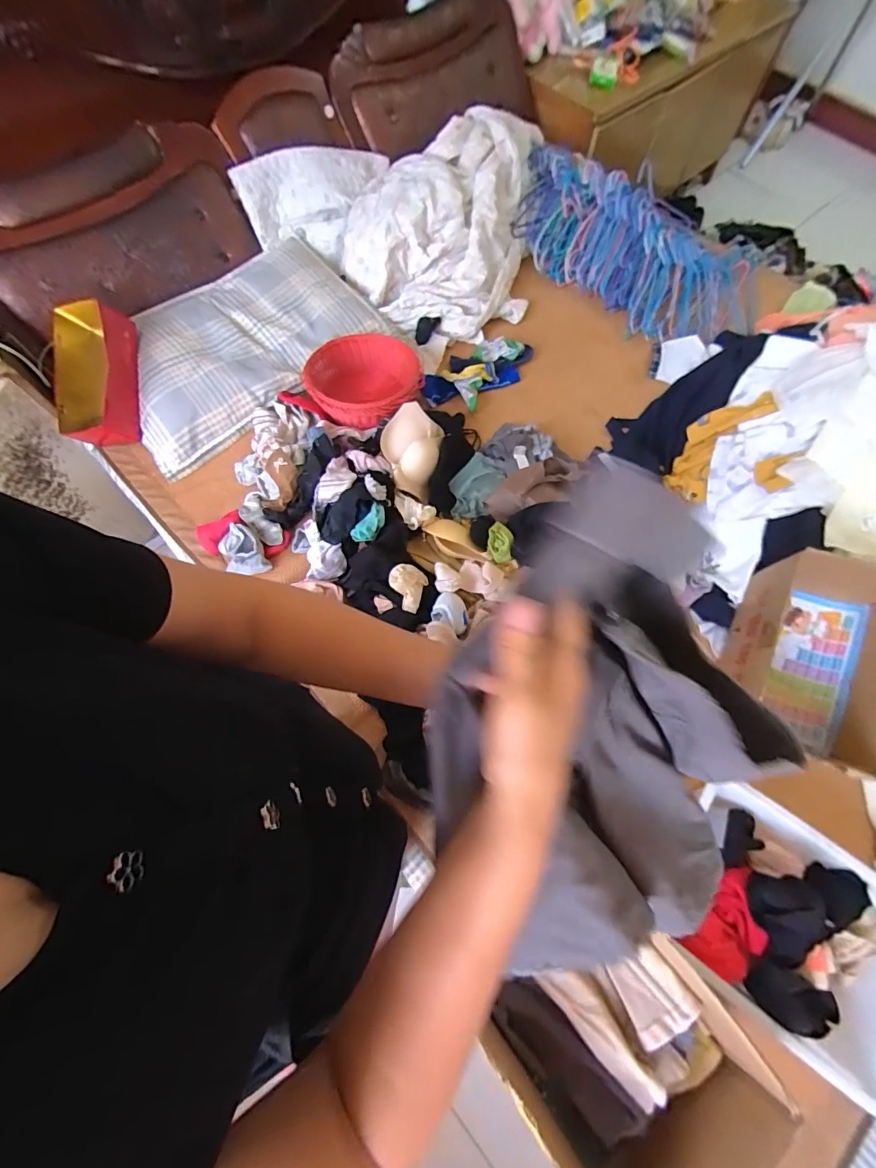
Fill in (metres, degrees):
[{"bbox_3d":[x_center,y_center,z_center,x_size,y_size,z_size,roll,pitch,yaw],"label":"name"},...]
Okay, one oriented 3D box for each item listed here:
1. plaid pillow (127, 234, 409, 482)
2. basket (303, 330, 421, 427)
[{"bbox_3d":[-0.506,-0.617,1.165,0.679,0.126,0.399,-39,73,-15],"label":"plaid pillow"},{"bbox_3d":[-0.184,-0.499,1.143,0.281,0.116,0.276,-8,68,-3],"label":"basket"}]

